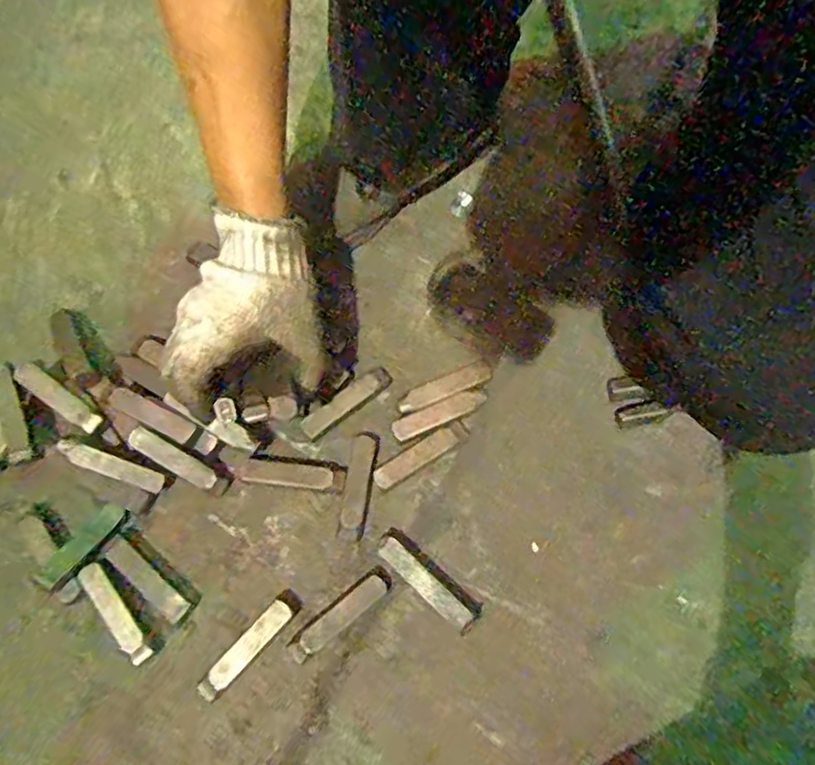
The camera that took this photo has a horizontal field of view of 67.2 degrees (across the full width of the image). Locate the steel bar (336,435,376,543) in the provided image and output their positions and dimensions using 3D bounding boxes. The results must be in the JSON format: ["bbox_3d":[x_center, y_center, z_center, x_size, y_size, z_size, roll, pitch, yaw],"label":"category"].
[{"bbox_3d":[-0.043,0.087,0.507,0.020,0.017,0.085,10,71,1],"label":"steel bar"}]

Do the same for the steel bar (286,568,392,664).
[{"bbox_3d":[-0.051,0.178,0.473,0.090,0.021,0.020,-37,76,-14],"label":"steel bar"}]

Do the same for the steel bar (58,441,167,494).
[{"bbox_3d":[-0.234,0.066,0.486,0.080,0.008,0.017,27,70,-19],"label":"steel bar"}]

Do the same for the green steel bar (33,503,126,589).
[{"bbox_3d":[-0.253,0.124,0.475,0.018,0.005,0.073,33,60,9],"label":"green steel bar"}]

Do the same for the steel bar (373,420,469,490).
[{"bbox_3d":[0.012,0.059,0.511,0.088,0.014,0.017,-31,75,-12],"label":"steel bar"}]

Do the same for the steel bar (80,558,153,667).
[{"bbox_3d":[-0.221,0.175,0.466,0.020,0.014,0.083,-34,75,-13],"label":"steel bar"}]

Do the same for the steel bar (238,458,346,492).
[{"bbox_3d":[-0.094,0.078,0.509,0.083,0.019,0.020,6,71,0],"label":"steel bar"}]

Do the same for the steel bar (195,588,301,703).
[{"bbox_3d":[-0.119,0.198,0.464,0.020,0.019,0.091,41,74,11],"label":"steel bar"}]

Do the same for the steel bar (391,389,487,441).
[{"bbox_3d":[0.027,0.028,0.527,0.082,0.020,0.020,-21,73,-9],"label":"steel bar"}]

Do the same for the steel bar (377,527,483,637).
[{"bbox_3d":[0.015,0.153,0.477,0.093,0.024,0.025,41,74,11],"label":"steel bar"}]

